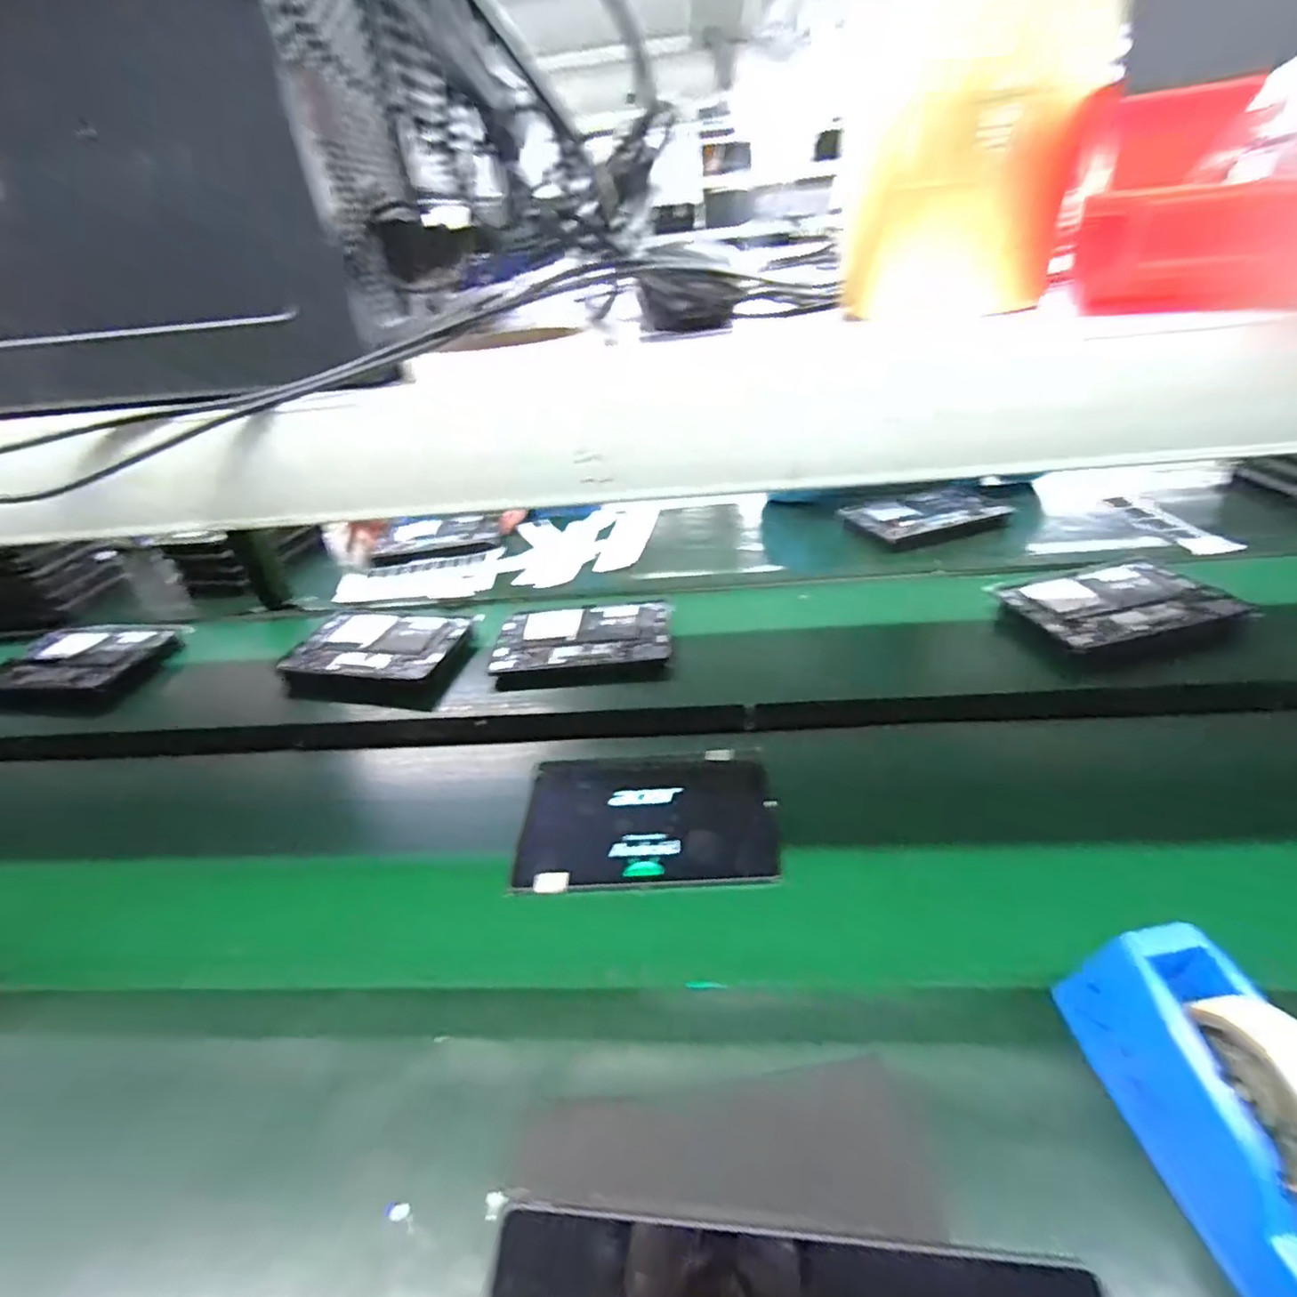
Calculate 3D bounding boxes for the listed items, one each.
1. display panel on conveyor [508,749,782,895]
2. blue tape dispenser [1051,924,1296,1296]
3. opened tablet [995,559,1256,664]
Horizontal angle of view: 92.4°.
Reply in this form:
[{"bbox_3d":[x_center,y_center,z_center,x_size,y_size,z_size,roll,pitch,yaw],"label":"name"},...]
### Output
[{"bbox_3d":[-0.002,0.169,0.639,0.254,0.009,0.160,-5,35,3],"label":"display panel on conveyor"},{"bbox_3d":[0.338,0.268,0.351,0.074,0.103,0.195,-9,35,-3],"label":"blue tape dispenser"},{"bbox_3d":[0.635,-0.054,0.850,0.256,0.031,0.186,-12,36,-7],"label":"opened tablet"}]

